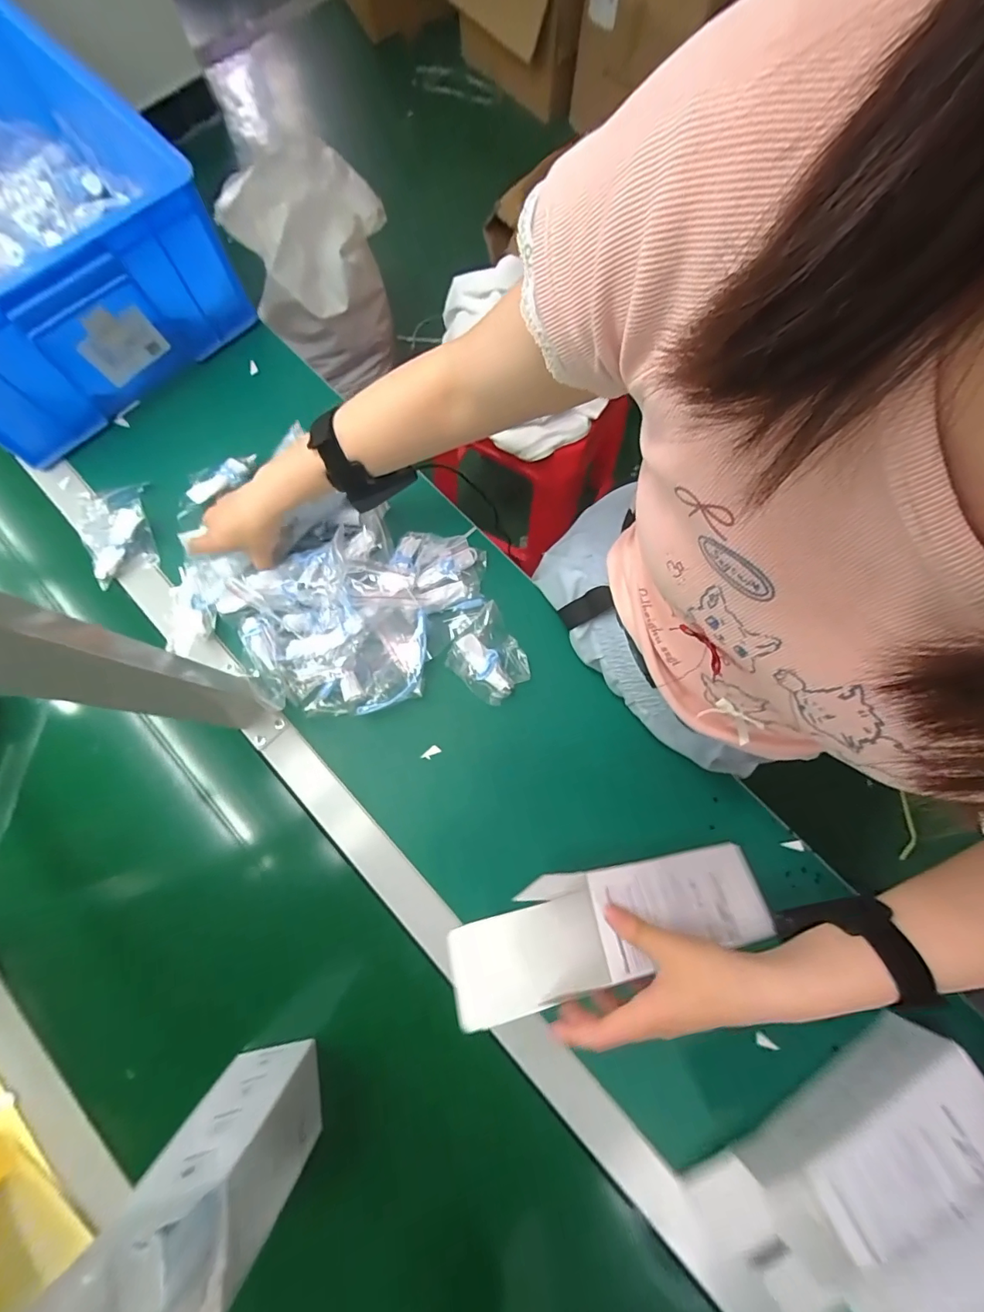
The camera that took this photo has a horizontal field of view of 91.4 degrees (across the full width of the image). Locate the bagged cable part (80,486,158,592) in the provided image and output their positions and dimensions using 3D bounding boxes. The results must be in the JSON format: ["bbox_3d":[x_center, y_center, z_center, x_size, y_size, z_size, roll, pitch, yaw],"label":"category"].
[{"bbox_3d":[-0.428,-0.148,0.544,0.085,0.029,0.112,-26,78,-8],"label":"bagged cable part"}]

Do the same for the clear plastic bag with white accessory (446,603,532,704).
[{"bbox_3d":[0.001,-0.001,0.513,0.083,0.018,0.083,42,79,8],"label":"clear plastic bag with white accessory"}]

